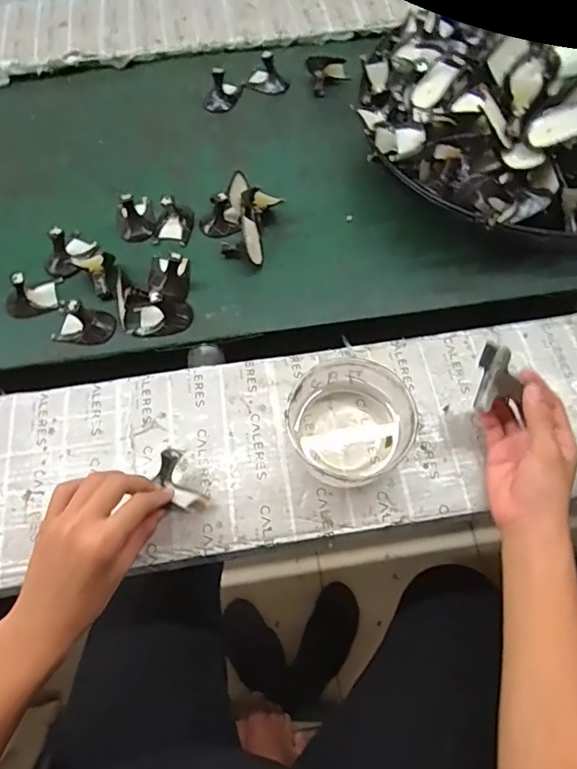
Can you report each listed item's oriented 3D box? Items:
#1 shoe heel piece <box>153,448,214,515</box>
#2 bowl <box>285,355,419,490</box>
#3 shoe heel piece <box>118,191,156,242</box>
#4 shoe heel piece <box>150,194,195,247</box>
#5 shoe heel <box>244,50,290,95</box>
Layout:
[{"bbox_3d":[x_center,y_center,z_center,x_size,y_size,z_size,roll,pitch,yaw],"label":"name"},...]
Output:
[{"bbox_3d":[-0.100,0.091,0.458,0.030,0.023,0.064,-32,89,-15],"label":"shoe heel piece"},{"bbox_3d":[0.059,0.039,0.490,0.109,0.078,0.109,0,63,0],"label":"bowl"},{"bbox_3d":[-0.203,-0.227,0.653,0.050,0.042,0.068,-18,64,-8],"label":"shoe heel piece"},{"bbox_3d":[-0.151,-0.215,0.642,0.051,0.040,0.059,9,63,5],"label":"shoe heel piece"},{"bbox_3d":[-0.033,-0.487,0.778,0.068,0.043,0.045,27,66,13],"label":"shoe heel"}]

